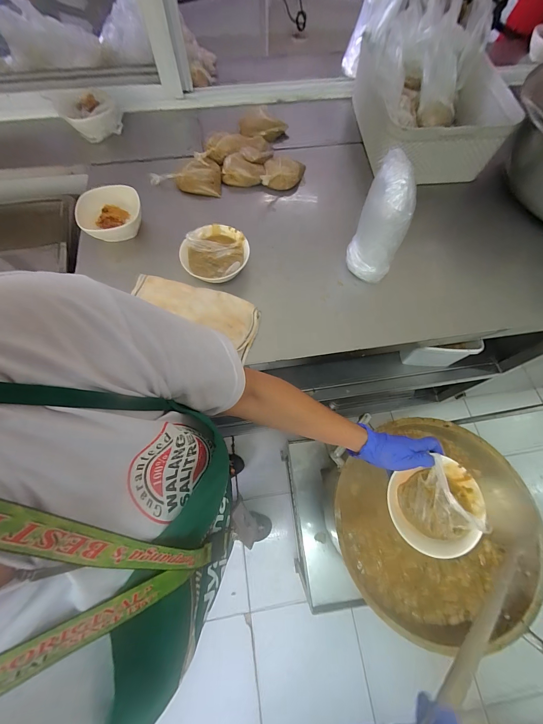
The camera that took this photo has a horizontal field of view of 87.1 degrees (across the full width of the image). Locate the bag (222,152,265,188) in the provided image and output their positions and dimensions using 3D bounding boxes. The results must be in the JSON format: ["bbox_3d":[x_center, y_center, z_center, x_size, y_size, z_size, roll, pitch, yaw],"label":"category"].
[{"bbox_3d":[-0.073,-0.488,0.732,0.112,0.038,0.066,11,68,4],"label":"bag"}]

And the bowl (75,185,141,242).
[{"bbox_3d":[-0.363,-0.330,0.657,0.139,0.071,0.120,-24,70,-10],"label":"bowl"}]

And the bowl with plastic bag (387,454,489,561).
[{"bbox_3d":[0.255,0.225,0.441,0.131,0.059,0.117,-24,70,-10],"label":"bowl with plastic bag"}]

